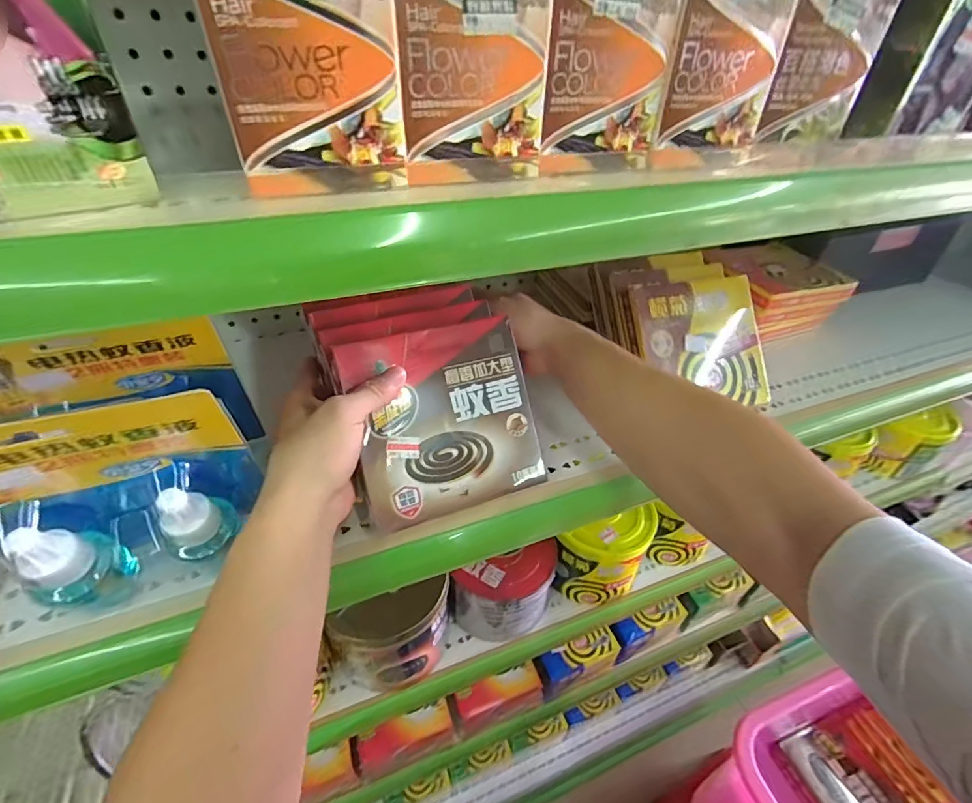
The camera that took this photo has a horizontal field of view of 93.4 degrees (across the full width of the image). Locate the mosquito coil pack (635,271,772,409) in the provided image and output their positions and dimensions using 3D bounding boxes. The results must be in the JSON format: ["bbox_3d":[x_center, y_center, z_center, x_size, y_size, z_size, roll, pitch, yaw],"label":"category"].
[{"bbox_3d":[0.208,-0.059,0.452,0.126,0.129,0.031,-9,-3,-11],"label":"mosquito coil pack"}]

